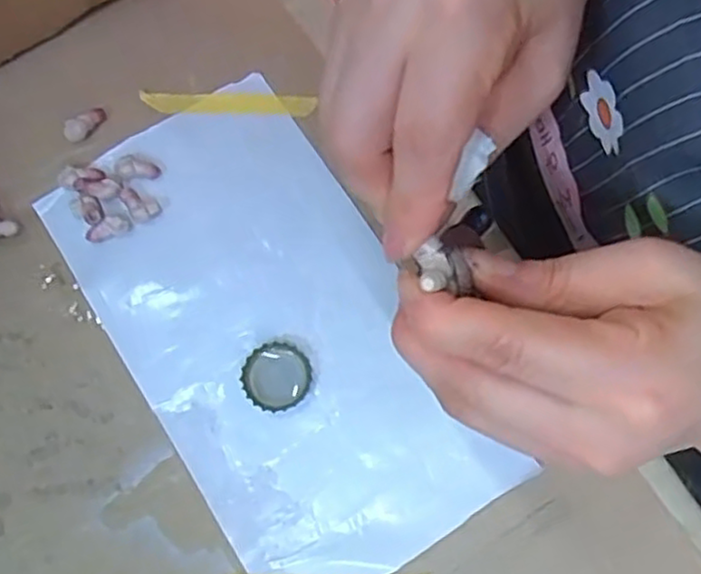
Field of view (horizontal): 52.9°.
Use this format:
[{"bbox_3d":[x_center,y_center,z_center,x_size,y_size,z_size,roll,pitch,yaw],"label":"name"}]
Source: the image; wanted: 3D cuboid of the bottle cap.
[{"bbox_3d":[-0.031,0.037,0.294,0.028,0.006,0.028,0,74,0],"label":"bottle cap"}]

